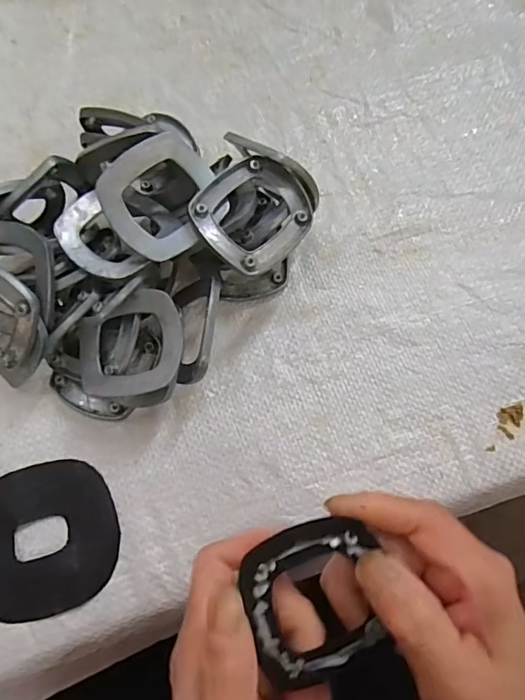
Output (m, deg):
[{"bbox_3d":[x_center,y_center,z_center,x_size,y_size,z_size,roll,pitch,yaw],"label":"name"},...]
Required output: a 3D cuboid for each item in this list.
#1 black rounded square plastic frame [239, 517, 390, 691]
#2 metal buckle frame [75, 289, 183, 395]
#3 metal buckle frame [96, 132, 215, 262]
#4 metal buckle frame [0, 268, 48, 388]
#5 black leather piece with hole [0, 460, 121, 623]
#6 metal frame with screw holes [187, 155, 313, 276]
[{"bbox_3d":[0.021,0.099,0.197,0.053,0.014,0.056,-11,73,-4],"label":"black rounded square plastic frame"},{"bbox_3d":[-0.073,-0.003,0.267,0.060,0.010,0.054,-10,81,13],"label":"metal buckle frame"},{"bbox_3d":[-0.053,-0.082,0.265,0.062,0.004,0.059,-42,96,-15],"label":"metal buckle frame"},{"bbox_3d":[-0.148,-0.016,0.269,0.067,0.015,0.066,39,121,-4],"label":"metal buckle frame"},{"bbox_3d":[-0.120,0.101,0.266,0.079,0.005,0.076,-16,74,-5],"label":"black leather piece with hole"},{"bbox_3d":[-0.006,-0.076,0.268,0.055,0.016,0.062,41,77,11],"label":"metal frame with screw holes"}]

